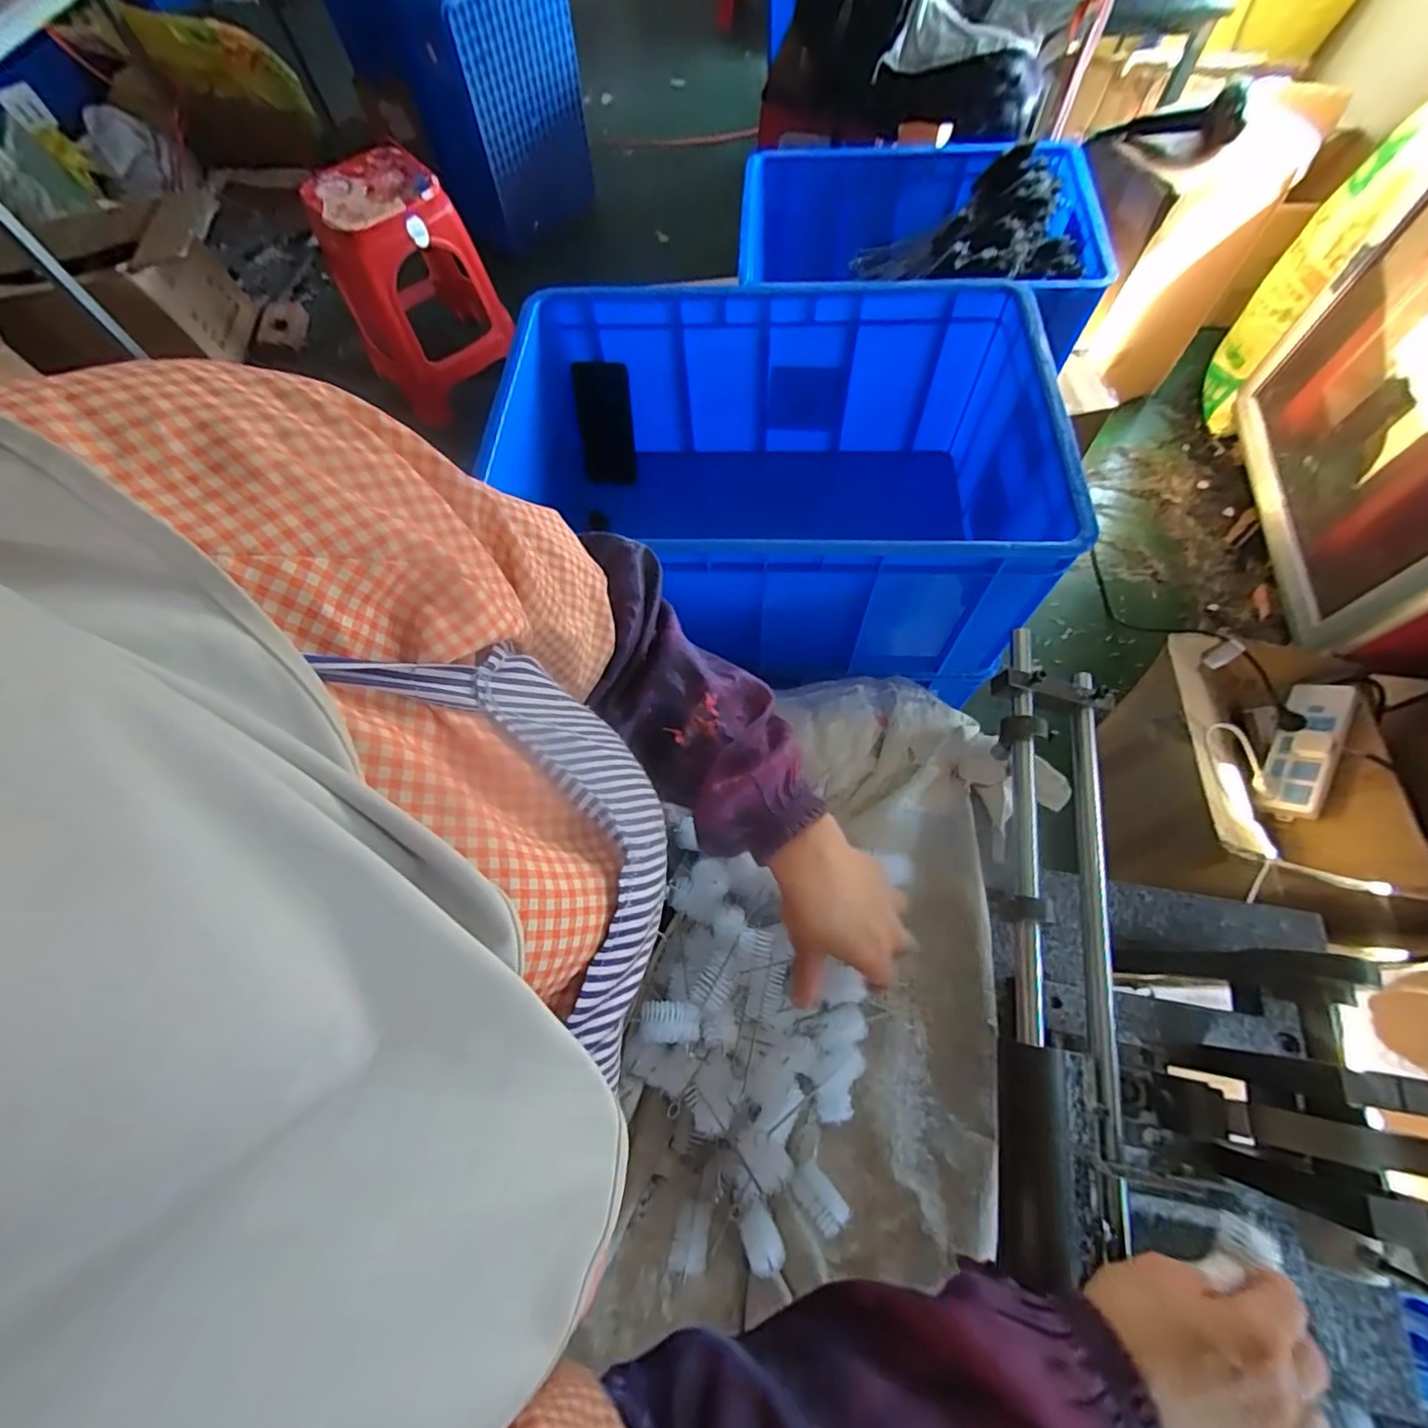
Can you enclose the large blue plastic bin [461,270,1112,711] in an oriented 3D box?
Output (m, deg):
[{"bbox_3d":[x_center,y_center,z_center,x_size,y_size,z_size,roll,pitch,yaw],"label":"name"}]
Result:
[{"bbox_3d":[0.038,-0.275,0.779,0.640,0.311,0.412,3,66,4],"label":"large blue plastic bin"}]

